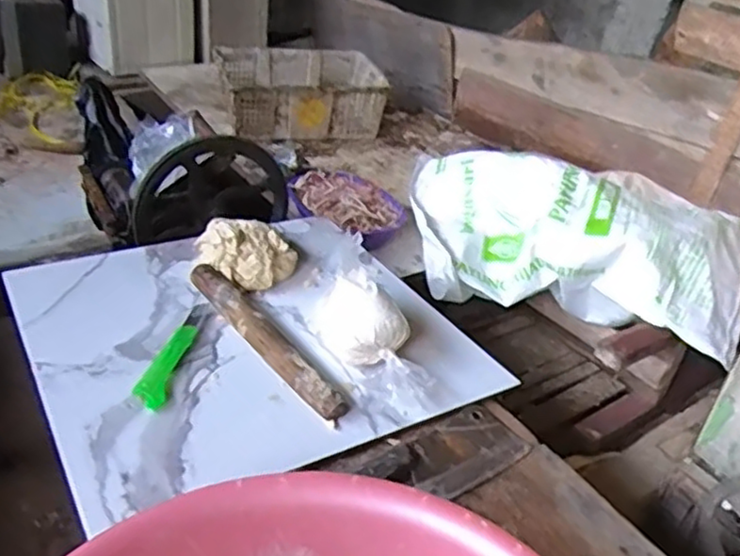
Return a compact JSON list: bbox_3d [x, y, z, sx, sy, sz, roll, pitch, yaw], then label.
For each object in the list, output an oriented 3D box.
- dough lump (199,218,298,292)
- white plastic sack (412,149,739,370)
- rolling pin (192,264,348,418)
[{"bbox_3d":[-0.172,-0.038,0.974,0.109,0.056,0.109,5,33,-3],"label":"dough lump"},{"bbox_3d":[0.392,-0.088,1.401,0.681,0.191,0.387,16,34,12],"label":"white plastic sack"},{"bbox_3d":[-0.129,0.067,0.834,0.032,0.026,0.303,-20,42,-35],"label":"rolling pin"}]

